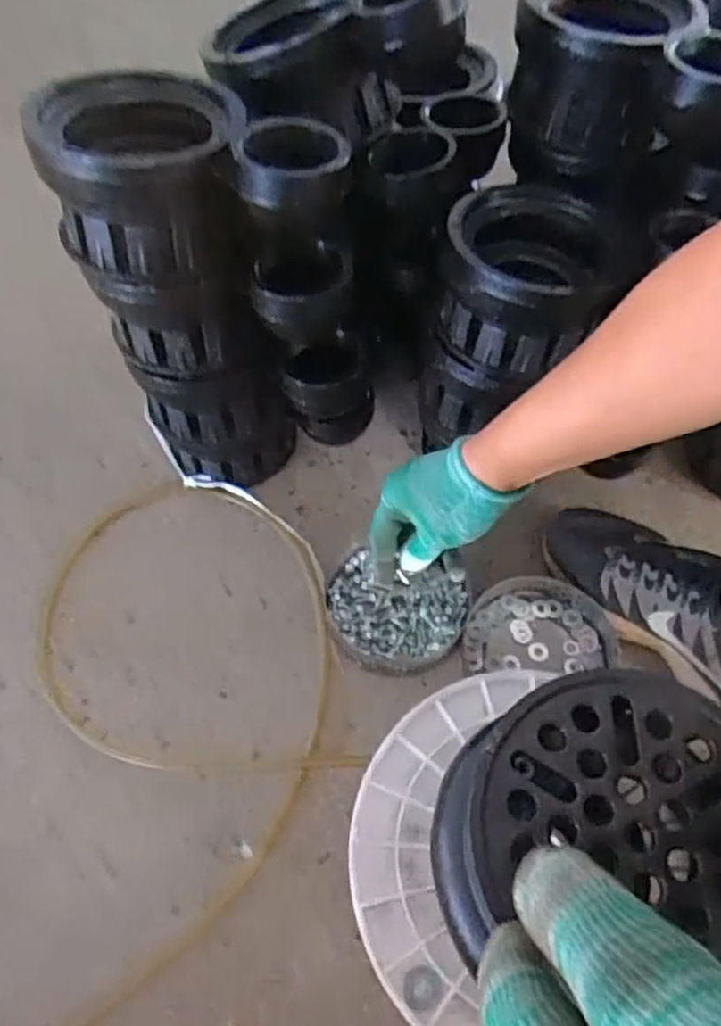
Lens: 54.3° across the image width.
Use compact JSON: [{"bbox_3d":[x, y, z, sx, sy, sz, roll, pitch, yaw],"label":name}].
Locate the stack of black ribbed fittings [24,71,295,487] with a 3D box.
[{"bbox_3d":[-0.147,-0.164,0.620,0.141,0.367,0.146,-18,60,-12],"label":"stack of black ribbed fittings"}]

